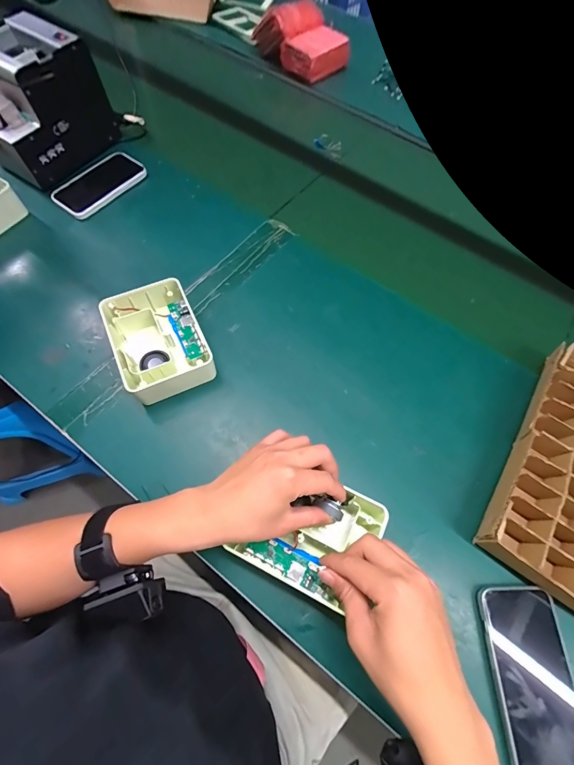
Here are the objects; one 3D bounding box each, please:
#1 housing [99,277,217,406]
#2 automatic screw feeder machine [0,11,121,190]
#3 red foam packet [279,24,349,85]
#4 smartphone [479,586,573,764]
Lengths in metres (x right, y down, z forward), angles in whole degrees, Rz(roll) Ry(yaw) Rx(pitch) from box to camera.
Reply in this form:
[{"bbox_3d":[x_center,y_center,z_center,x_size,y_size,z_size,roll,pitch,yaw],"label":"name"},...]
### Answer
[{"bbox_3d":[-0.165,-0.052,0.439,0.107,0.051,0.143,-24,68,-13],"label":"housing"},{"bbox_3d":[-0.397,-0.435,0.549,0.112,0.168,0.190,30,66,10],"label":"automatic screw feeder machine"},{"bbox_3d":[0.068,-0.751,0.780,0.143,0.066,0.094,-41,73,-19],"label":"red foam packet"},{"bbox_3d":[0.234,0.281,0.322,0.076,0.011,0.147,2,65,-2],"label":"smartphone"}]

